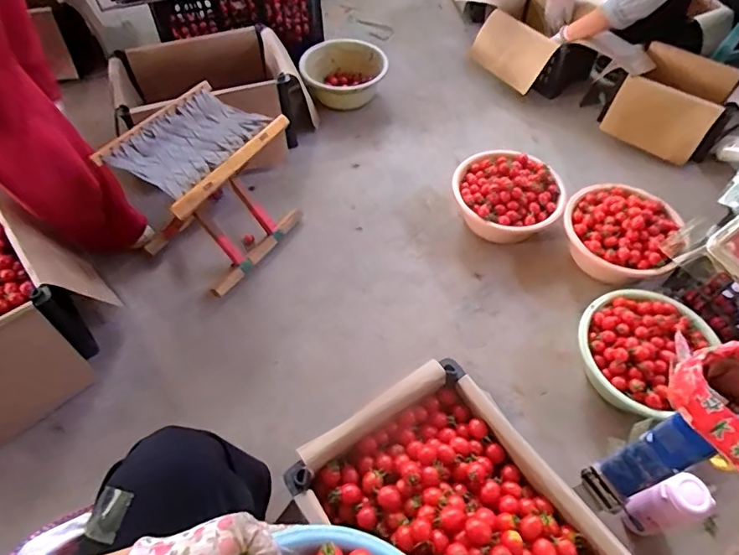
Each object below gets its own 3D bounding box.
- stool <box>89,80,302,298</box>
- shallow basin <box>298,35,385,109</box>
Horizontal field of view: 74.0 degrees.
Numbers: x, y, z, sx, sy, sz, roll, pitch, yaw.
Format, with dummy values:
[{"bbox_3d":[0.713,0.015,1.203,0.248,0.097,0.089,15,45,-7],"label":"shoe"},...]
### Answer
[{"bbox_3d":[-0.353,-0.181,1.092,0.247,0.324,0.301,27,58,18],"label":"stool"},{"bbox_3d":[-0.067,-0.629,1.526,0.237,0.116,0.225,-5,54,-4],"label":"shallow basin"}]

